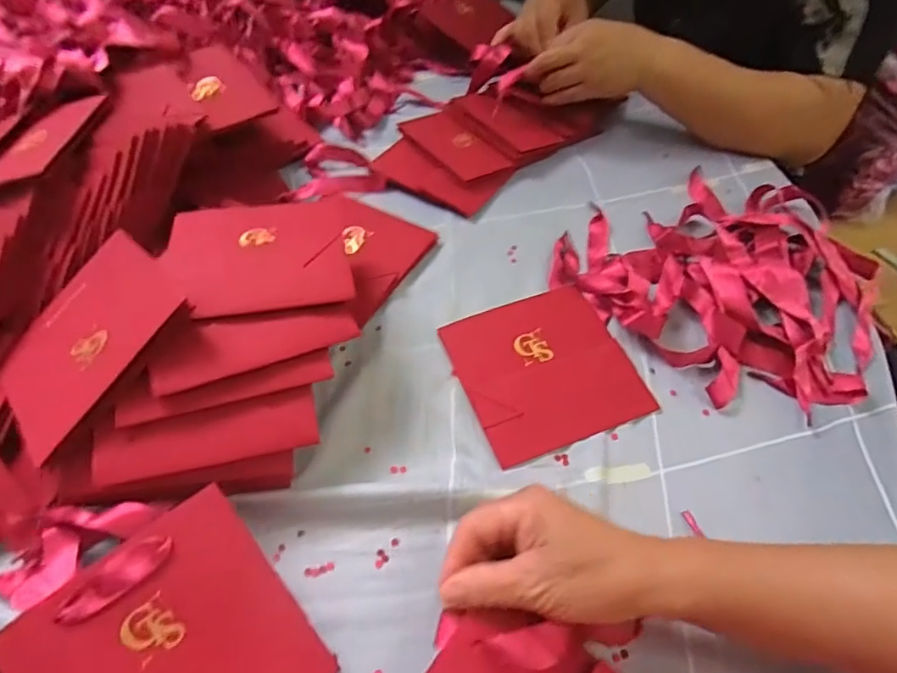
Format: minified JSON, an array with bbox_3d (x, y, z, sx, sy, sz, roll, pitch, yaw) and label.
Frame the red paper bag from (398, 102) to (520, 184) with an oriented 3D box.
[{"bbox_3d":[0.009,-0.228,0.629,0.080,0.006,0.138,-28,57,-19],"label":"red paper bag"}]

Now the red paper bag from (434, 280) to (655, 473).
[{"bbox_3d":[0.079,0.025,0.451,0.135,0.004,0.137,-19,57,-12],"label":"red paper bag"}]

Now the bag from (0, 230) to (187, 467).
[{"bbox_3d":[-0.258,-0.003,0.386,0.130,0.008,0.137,29,74,33],"label":"bag"}]

